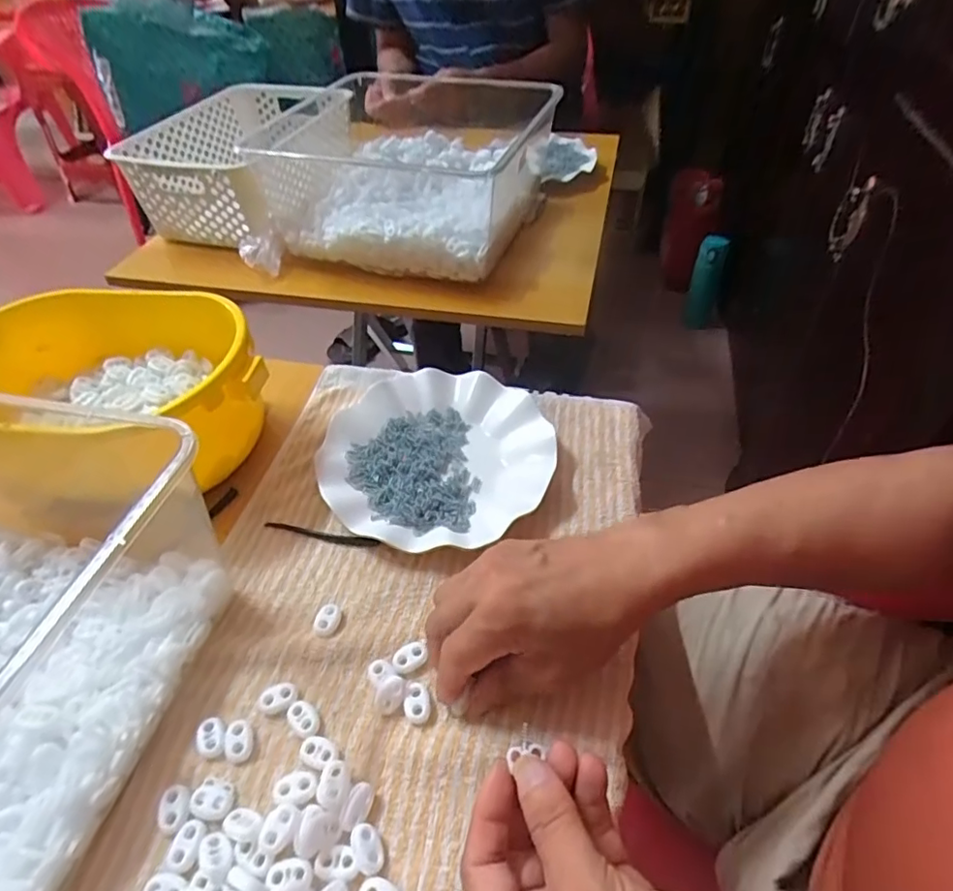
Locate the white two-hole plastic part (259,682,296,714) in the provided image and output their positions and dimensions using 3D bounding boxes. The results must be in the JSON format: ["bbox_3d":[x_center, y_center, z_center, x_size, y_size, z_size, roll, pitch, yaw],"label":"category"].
[{"bbox_3d":[-0.118,0.150,0.337,0.021,0.006,0.017,-21,49,-16],"label":"white two-hole plastic part"}]

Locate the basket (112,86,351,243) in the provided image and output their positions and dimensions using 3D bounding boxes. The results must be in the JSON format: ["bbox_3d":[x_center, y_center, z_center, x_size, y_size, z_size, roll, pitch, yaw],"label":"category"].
[{"bbox_3d":[-0.303,-0.395,0.782,0.228,0.099,0.305,9,48,11],"label":"basket"}]

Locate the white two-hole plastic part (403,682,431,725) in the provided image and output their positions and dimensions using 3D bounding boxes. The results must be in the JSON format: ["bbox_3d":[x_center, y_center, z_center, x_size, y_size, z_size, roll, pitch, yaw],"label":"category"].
[{"bbox_3d":[-0.035,0.150,0.331,0.015,0.005,0.022,-16,48,-12],"label":"white two-hole plastic part"}]

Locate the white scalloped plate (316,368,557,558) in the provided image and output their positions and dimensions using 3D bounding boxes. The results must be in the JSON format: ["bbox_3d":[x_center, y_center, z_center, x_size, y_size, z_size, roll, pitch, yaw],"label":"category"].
[{"bbox_3d":[-0.031,0.005,0.458,0.177,0.023,0.189,-2,46,2],"label":"white scalloped plate"}]

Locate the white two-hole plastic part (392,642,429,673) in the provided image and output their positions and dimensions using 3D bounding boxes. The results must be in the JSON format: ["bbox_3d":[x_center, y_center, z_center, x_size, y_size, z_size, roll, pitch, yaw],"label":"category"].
[{"bbox_3d":[-0.041,0.130,0.349,0.022,0.004,0.016,-24,50,-19],"label":"white two-hole plastic part"}]

